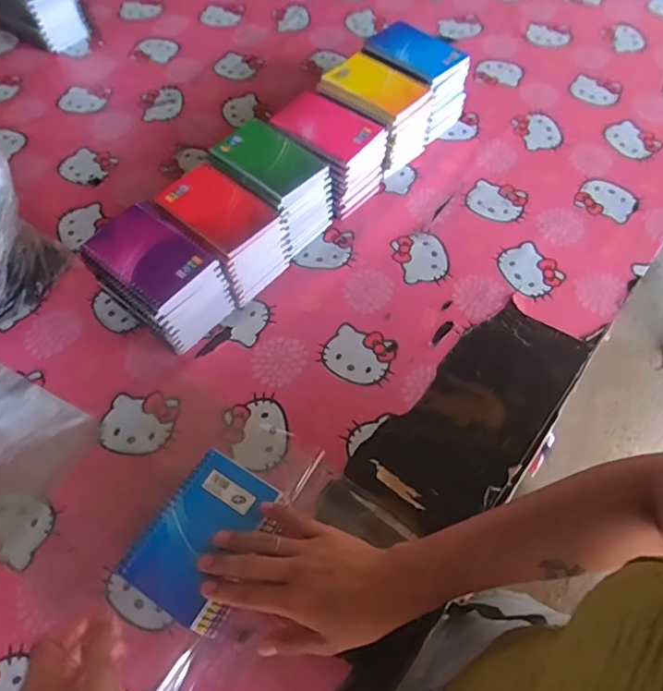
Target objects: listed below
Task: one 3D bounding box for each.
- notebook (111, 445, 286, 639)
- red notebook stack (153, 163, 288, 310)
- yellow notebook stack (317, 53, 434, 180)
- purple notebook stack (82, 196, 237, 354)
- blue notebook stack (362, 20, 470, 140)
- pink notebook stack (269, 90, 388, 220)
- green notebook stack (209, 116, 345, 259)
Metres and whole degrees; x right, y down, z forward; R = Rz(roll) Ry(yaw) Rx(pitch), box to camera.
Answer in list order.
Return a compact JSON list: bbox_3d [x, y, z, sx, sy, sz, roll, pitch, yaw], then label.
[{"bbox_3d":[-0.110,0.168,0.470,0.099,0.009,0.129,27,64,16],"label":"notebook"},{"bbox_3d":[-0.127,-0.132,0.642,0.125,0.104,0.094,35,66,20],"label":"red notebook stack"},{"bbox_3d":[0.059,-0.322,0.758,0.138,0.105,0.110,40,68,22],"label":"yellow notebook stack"},{"bbox_3d":[-0.193,-0.073,0.604,0.134,0.116,0.107,37,67,21],"label":"purple notebook stack"},{"bbox_3d":[0.116,-0.386,0.784,0.135,0.111,0.110,34,66,20],"label":"blue notebook stack"},{"bbox_3d":[-0.005,-0.260,0.722,0.126,0.105,0.099,35,66,20],"label":"pink notebook stack"},{"bbox_3d":[-0.072,-0.202,0.685,0.134,0.107,0.104,38,67,21],"label":"green notebook stack"}]

